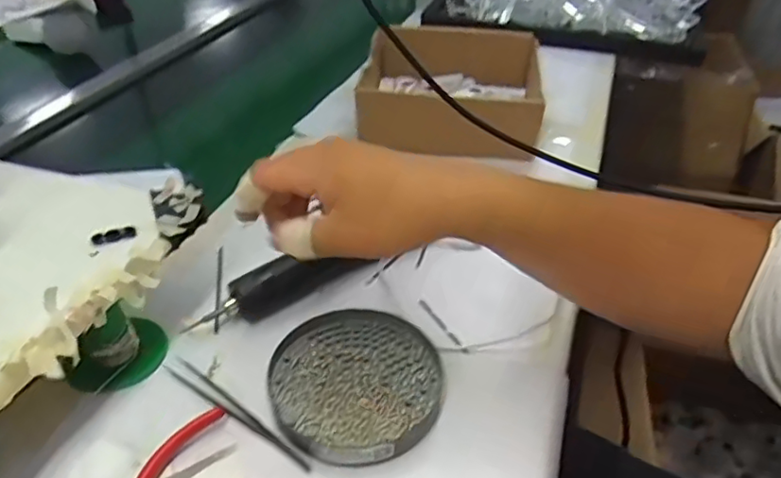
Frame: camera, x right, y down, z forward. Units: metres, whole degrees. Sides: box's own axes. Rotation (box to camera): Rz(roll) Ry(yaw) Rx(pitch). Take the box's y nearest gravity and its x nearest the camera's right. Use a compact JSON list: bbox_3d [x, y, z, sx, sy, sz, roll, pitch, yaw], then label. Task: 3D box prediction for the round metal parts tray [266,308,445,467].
[{"bbox_3d":[-0.024,0.093,0.400,0.115,0.014,0.110,0,38,0],"label":"round metal parts tray"}]

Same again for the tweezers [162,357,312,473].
[{"bbox_3d":[-0.100,0.111,0.387,0.129,0.005,0.014,25,45,29],"label":"tweezers"}]

